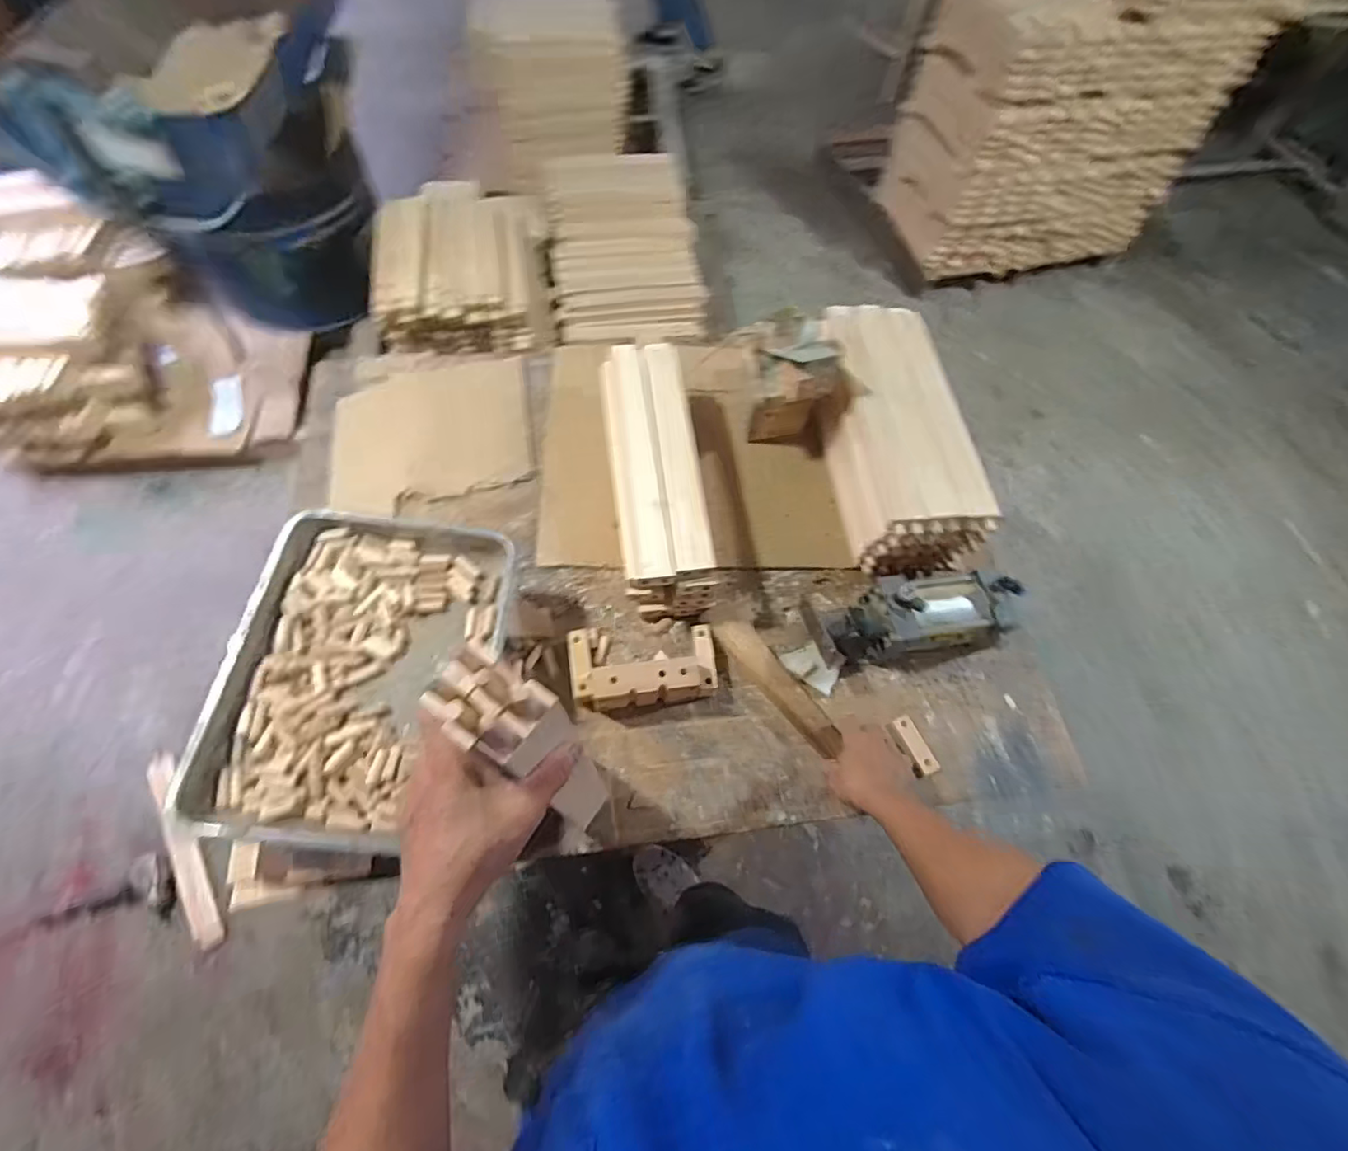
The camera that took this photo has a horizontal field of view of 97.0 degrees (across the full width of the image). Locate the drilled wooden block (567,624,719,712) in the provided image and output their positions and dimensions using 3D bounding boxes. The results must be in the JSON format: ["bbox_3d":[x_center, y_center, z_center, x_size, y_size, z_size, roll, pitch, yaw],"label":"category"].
[{"bbox_3d":[-0.042,0.120,0.827,0.200,0.062,0.118,-6,63,-8],"label":"drilled wooden block"}]

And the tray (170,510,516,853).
[{"bbox_3d":[-0.358,0.109,0.708,0.294,0.076,0.389,2,62,-4],"label":"tray"}]

